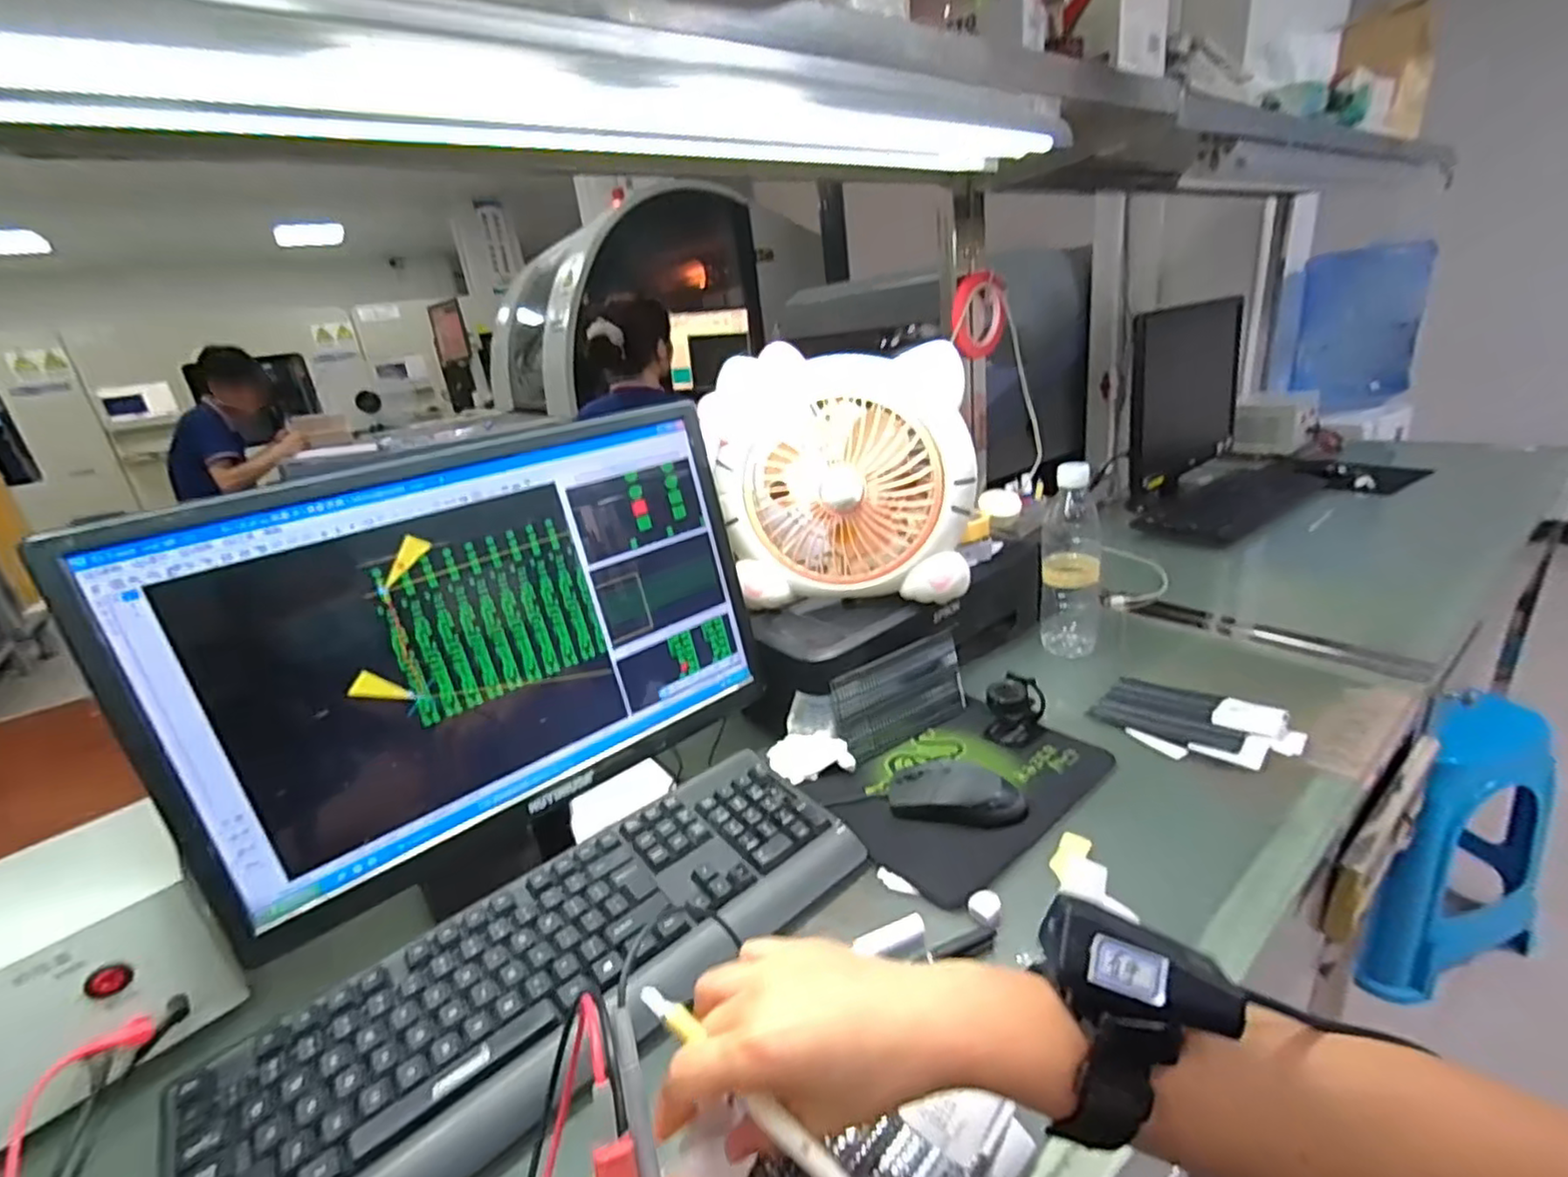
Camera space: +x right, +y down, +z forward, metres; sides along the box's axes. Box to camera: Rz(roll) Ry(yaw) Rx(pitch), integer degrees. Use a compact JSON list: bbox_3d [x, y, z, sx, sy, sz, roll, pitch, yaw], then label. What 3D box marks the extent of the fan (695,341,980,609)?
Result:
[{"bbox_3d":[0.061,-0.115,0.688,0.260,0.236,0.110,-4,22,9],"label":"fan"}]

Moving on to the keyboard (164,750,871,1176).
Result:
[{"bbox_3d":[-0.147,0.257,0.462,0.435,0.045,0.156,-23,26,-34],"label":"keyboard"}]

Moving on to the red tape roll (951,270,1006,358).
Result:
[{"bbox_3d":[0.292,-0.400,0.978,0.111,0.124,0.019,-49,41,-6],"label":"red tape roll"}]

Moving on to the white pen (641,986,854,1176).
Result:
[{"bbox_3d":[-0.007,0.227,0.286,0.150,0.009,0.012,30,38,24],"label":"white pen"}]

